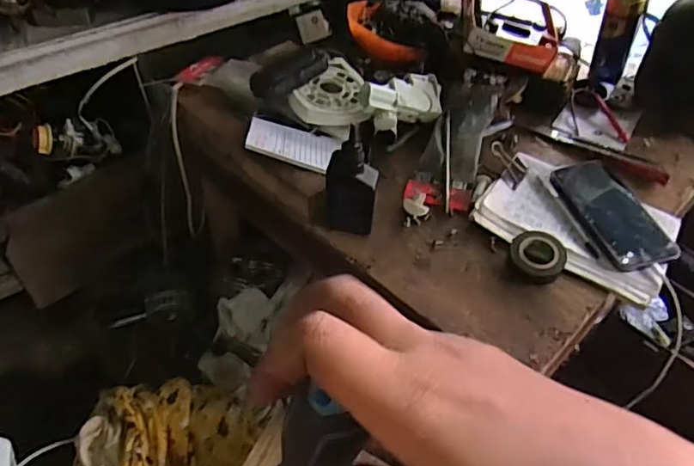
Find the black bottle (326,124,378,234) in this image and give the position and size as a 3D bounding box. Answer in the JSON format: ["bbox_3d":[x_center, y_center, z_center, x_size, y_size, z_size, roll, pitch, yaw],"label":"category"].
[{"bbox_3d":[0.005,-0.055,0.609,0.054,0.123,0.029,3,48,0],"label":"black bottle"}]

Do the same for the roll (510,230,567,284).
[{"bbox_3d":[0.213,0.024,0.618,0.057,0.021,0.066,-5,48,-8],"label":"roll"}]

